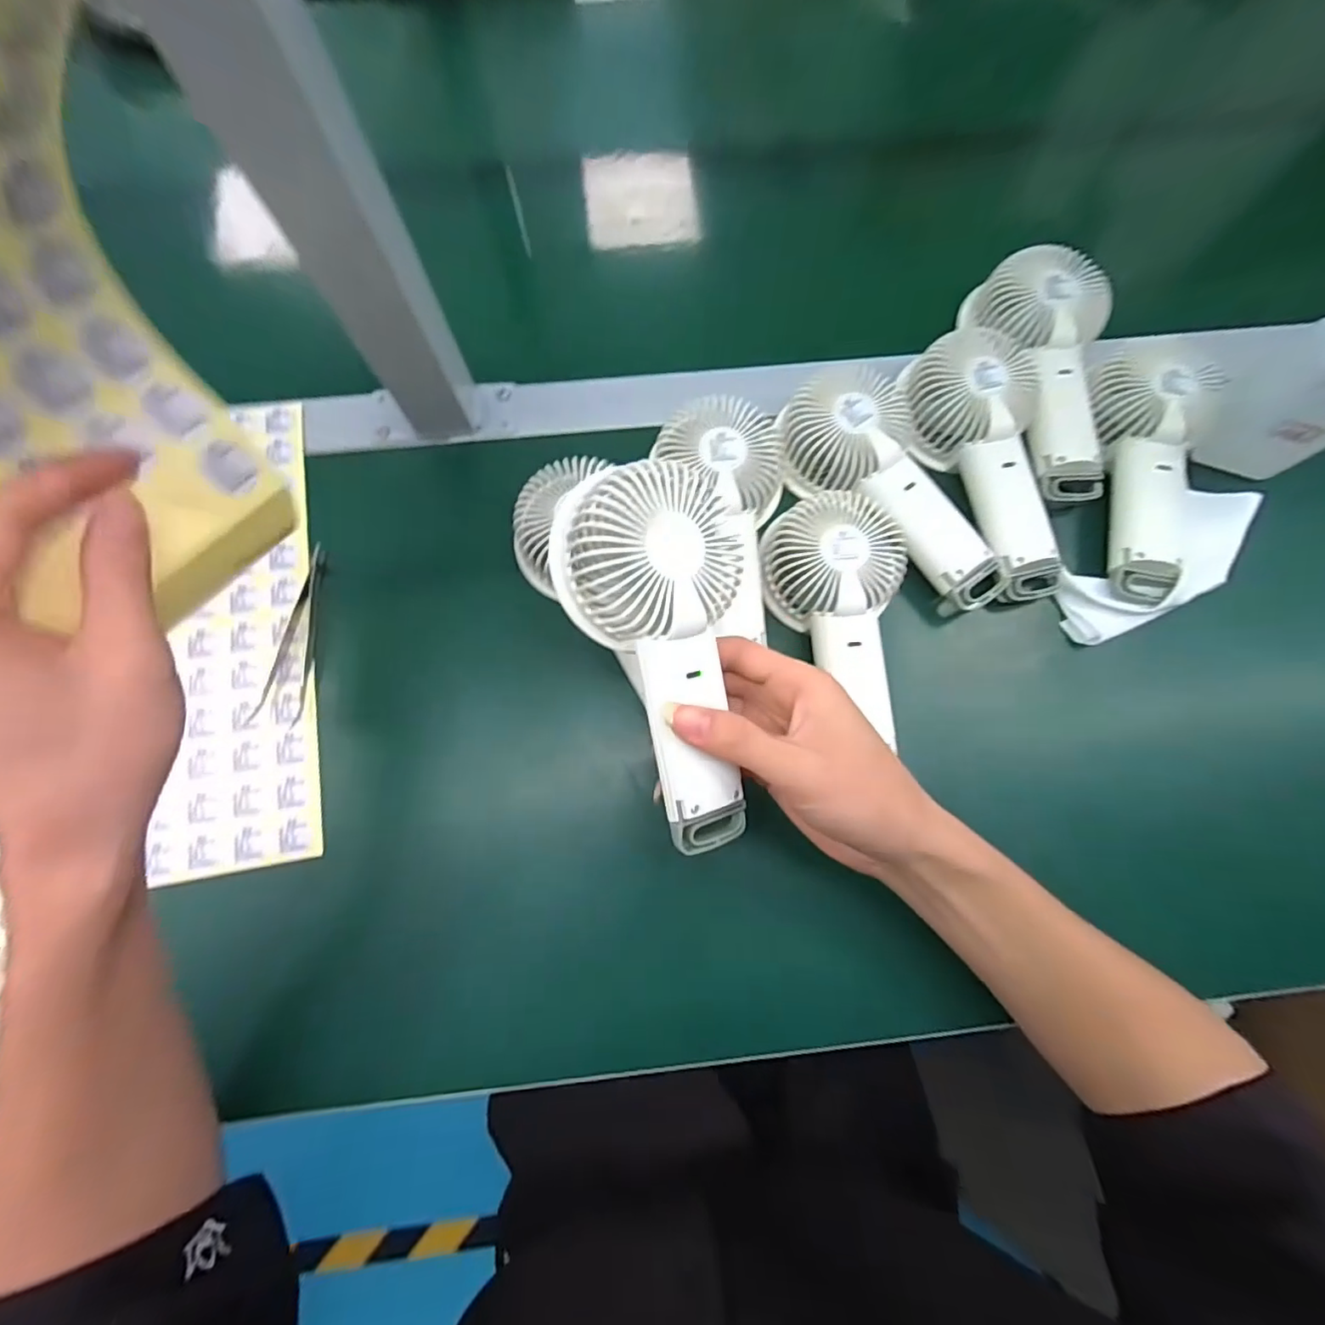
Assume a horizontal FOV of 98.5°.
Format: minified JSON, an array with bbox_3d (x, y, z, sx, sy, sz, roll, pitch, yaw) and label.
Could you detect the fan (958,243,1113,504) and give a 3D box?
[{"bbox_3d":[0.263,-0.196,0.389,0.082,0.040,0.171,1,78,-1],"label":"fan"}]

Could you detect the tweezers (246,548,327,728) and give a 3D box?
[{"bbox_3d":[-0.228,-0.018,0.363,0.030,0.007,0.116,12,78,2],"label":"tweezers"}]

